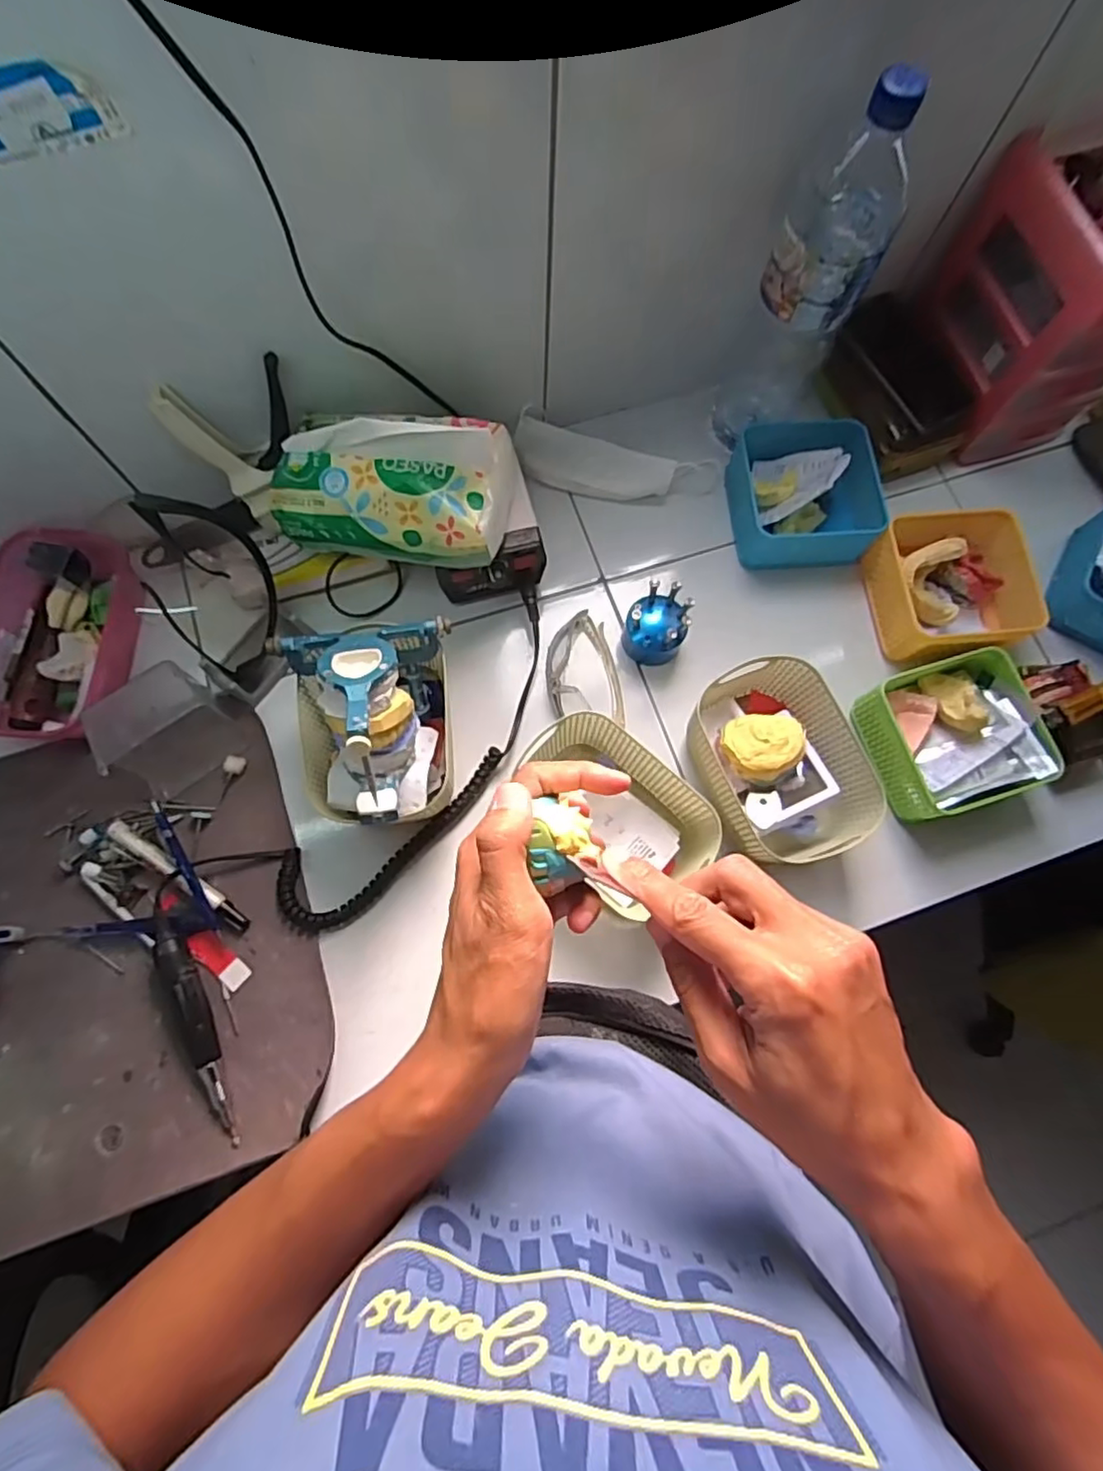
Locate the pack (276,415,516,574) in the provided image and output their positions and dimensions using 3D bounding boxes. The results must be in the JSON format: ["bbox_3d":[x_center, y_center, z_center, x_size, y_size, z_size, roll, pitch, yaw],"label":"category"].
[{"bbox_3d":[-0.133,-0.222,0.559,0.198,0.071,0.120,8,75,0],"label":"pack"}]

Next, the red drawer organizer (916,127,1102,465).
[{"bbox_3d":[0.488,-0.427,0.646,0.142,0.190,0.184,-18,77,-7],"label":"red drawer organizer"}]

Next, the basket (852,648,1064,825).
[{"bbox_3d":[0.374,-0.001,0.610,0.135,0.058,0.133,-17,76,-6],"label":"basket"}]

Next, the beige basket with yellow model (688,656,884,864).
[{"bbox_3d":[0.197,0.026,0.582,0.125,0.086,0.174,-23,77,-8],"label":"beige basket with yellow model"}]

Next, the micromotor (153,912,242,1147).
[{"bbox_3d":[-0.290,0.238,0.535,0.024,0.032,0.188,-24,77,-8],"label":"micromotor"}]

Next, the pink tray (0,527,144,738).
[{"bbox_3d":[-0.454,-0.091,0.601,0.137,0.061,0.193,0,75,-2],"label":"pink tray"}]

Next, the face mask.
[{"bbox_3d":[0.070,-0.288,0.685,0.214,0.027,0.067,10,75,1],"label":"face mask"}]

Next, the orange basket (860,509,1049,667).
[{"bbox_3d":[0.396,-0.150,0.649,0.136,0.058,0.144,-11,76,-5],"label":"orange basket"}]

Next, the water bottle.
[{"bbox_3d":[0.223,-0.394,0.497,0.081,0.148,0.066,25,76,4],"label":"water bottle"}]

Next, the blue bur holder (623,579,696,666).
[{"bbox_3d":[0.101,-0.107,0.634,0.059,0.058,0.064,11,75,1],"label":"blue bur holder"}]

